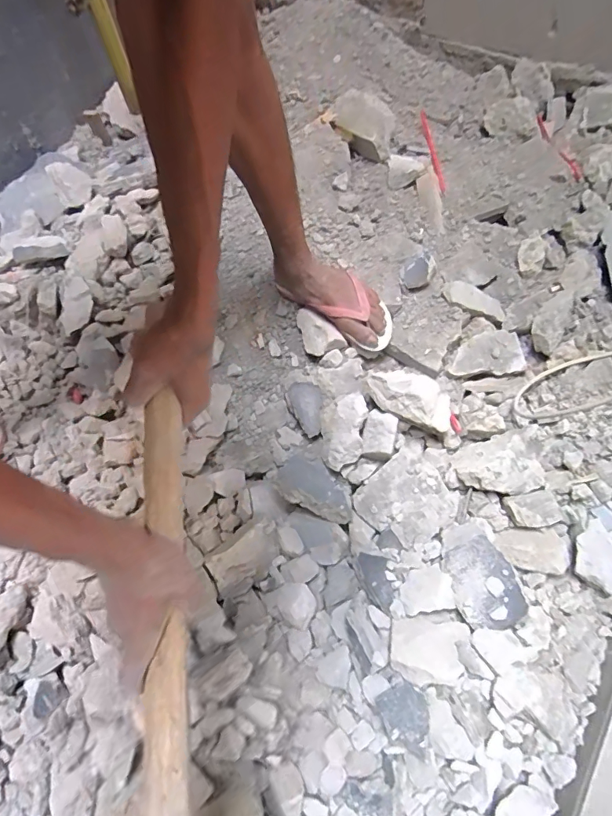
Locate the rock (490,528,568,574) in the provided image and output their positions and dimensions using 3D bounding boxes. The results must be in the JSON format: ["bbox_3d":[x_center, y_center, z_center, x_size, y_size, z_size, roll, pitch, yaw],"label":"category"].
[{"bbox_3d":[0.342,0.219,0.705,0.109,0.036,0.067,-2,67,4],"label":"rock"}]

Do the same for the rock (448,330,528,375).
[{"bbox_3d":[0.326,-0.100,0.836,0.127,0.025,0.079,-4,67,3],"label":"rock"}]

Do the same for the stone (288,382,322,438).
[{"bbox_3d":[0.004,0.003,0.820,0.054,0.034,0.101,-14,67,-1],"label":"stone"}]

